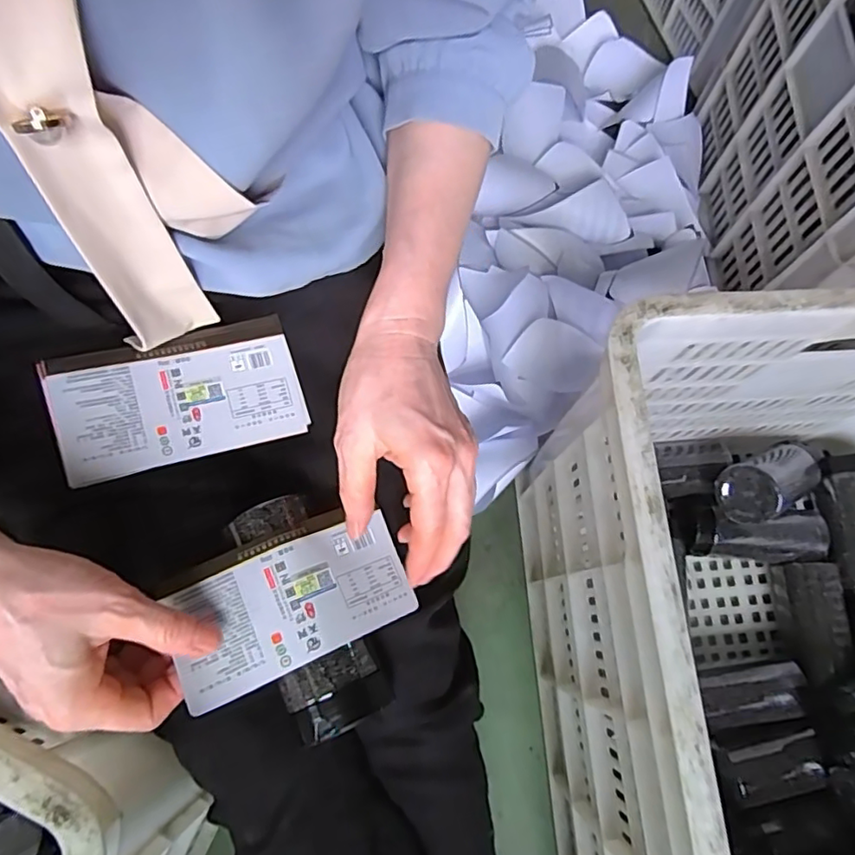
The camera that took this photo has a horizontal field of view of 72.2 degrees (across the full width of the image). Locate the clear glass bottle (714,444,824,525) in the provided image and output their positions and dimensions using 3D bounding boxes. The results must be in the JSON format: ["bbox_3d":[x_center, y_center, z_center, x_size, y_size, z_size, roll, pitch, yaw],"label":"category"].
[{"bbox_3d":[0.372,0.058,0.635,0.143,0.052,0.063,-15,71,-36],"label":"clear glass bottle"}]

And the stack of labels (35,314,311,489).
[{"bbox_3d":[-0.171,-0.021,0.408,0.158,0.006,0.087,-15,86,-19],"label":"stack of labels"}]

